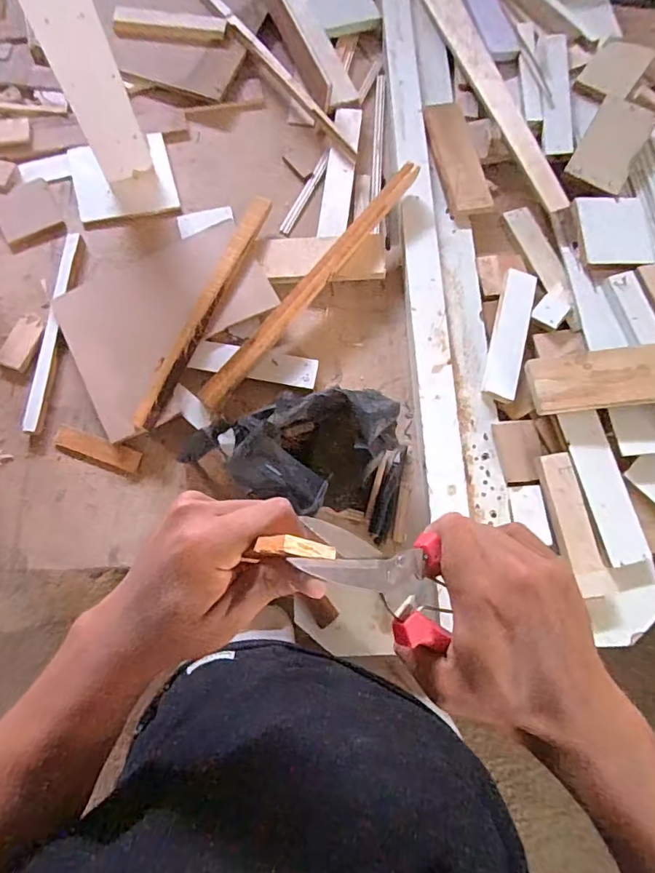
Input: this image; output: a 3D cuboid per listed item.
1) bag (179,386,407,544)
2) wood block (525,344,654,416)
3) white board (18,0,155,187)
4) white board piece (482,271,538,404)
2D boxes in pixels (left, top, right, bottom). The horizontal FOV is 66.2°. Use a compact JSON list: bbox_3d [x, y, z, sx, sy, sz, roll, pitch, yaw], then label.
[{"bbox_3d":[-0.043,0.030,0.612,0.304,0.174,0.128,3,72,-1],"label":"bag"},{"bbox_3d":[0.403,-0.084,0.710,0.225,0.018,0.085,-7,78,2],"label":"wood block"},{"bbox_3d":[-0.313,-0.488,0.643,0.082,0.407,0.018,-27,76,-11],"label":"white board"},{"bbox_3d":[0.280,-0.161,0.768,0.049,0.018,0.217,15,73,3],"label":"white board piece"}]

